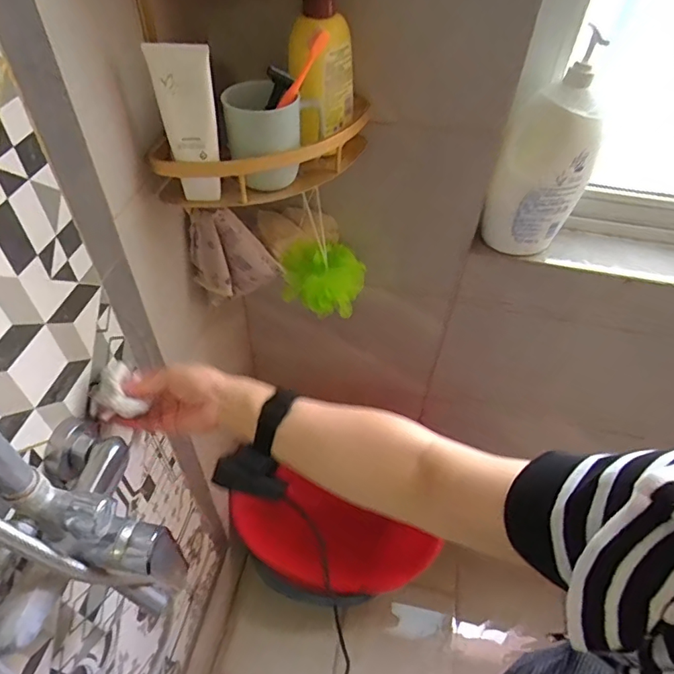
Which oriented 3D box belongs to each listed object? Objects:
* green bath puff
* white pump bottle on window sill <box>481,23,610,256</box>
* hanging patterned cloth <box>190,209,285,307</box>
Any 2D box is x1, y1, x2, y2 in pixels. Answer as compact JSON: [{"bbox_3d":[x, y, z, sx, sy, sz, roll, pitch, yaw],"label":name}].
[{"bbox_3d":[-0.020,-0.098,0.794,0.121,0.084,0.110,19,50,13],"label":"green bath puff"},{"bbox_3d":[0.295,-0.258,0.702,0.138,0.310,0.067,7,46,3],"label":"white pump bottle on window sill"},{"bbox_3d":[-0.144,-0.110,0.711,0.121,0.135,0.038,-9,49,-11],"label":"hanging patterned cloth"}]

